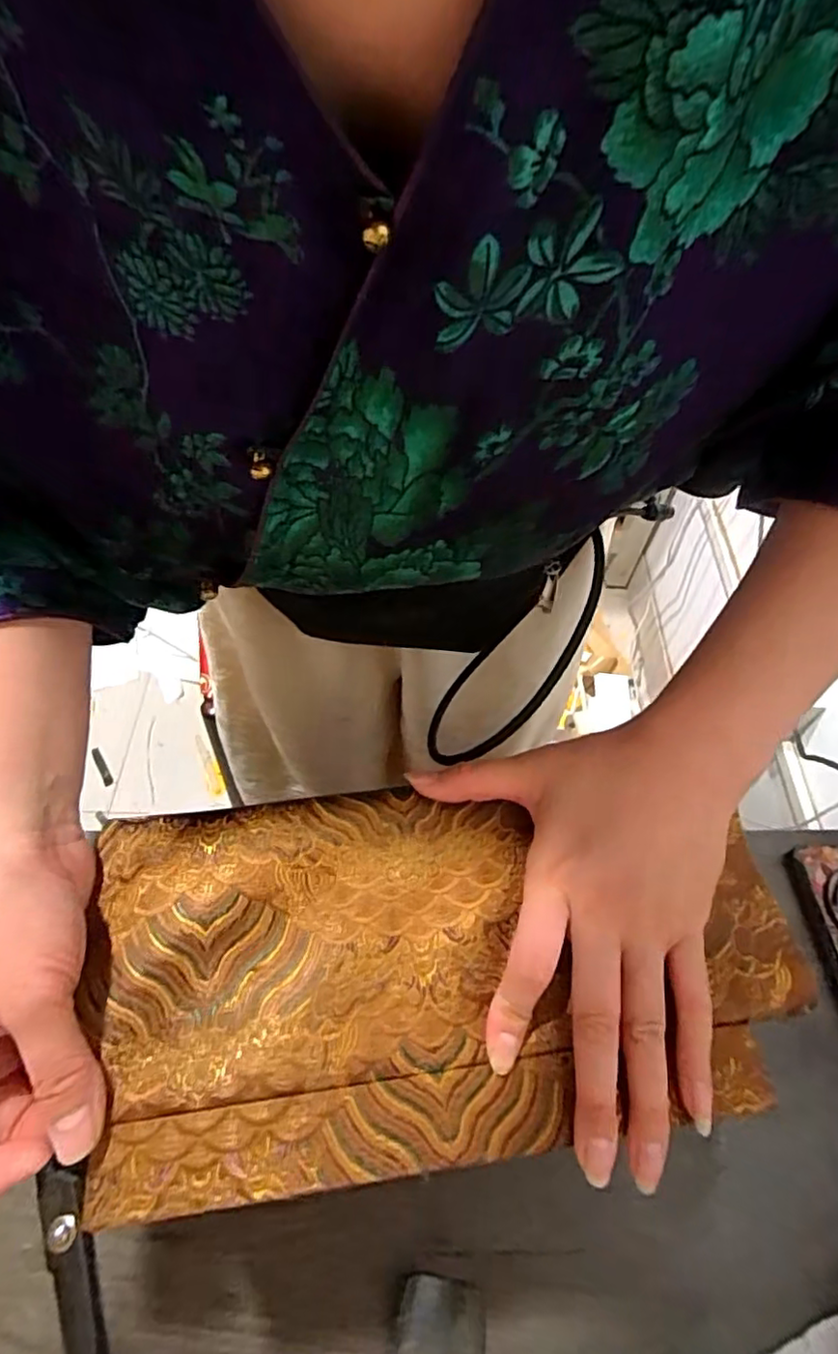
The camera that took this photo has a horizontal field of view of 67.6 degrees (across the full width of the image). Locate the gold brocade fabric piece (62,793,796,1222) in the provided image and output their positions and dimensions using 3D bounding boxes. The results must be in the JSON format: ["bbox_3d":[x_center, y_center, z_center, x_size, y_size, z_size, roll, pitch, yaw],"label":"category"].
[{"bbox_3d":[0.012,0.120,0.276,0.299,0.007,0.149,-5,58,-5],"label":"gold brocade fabric piece"}]

